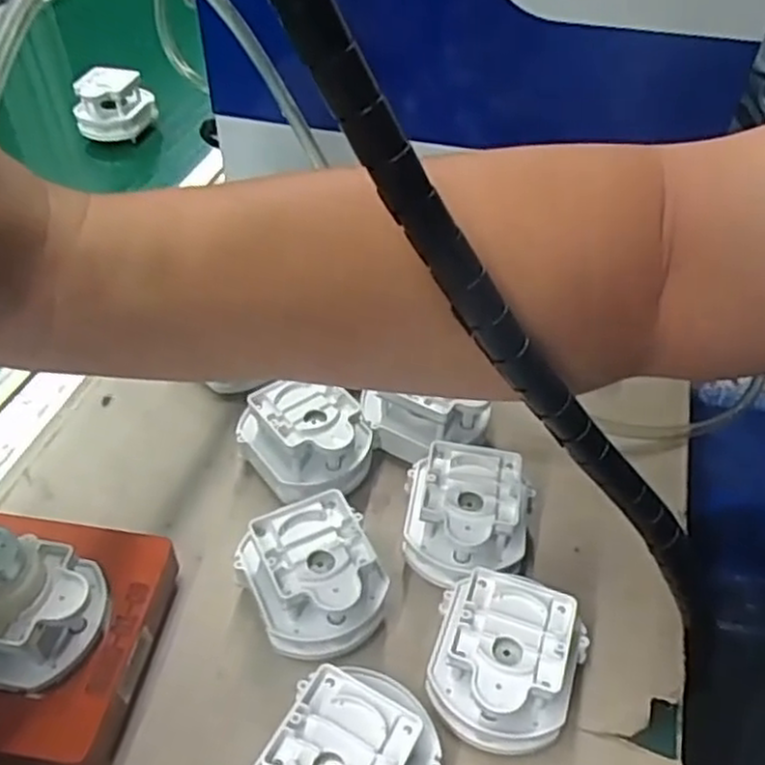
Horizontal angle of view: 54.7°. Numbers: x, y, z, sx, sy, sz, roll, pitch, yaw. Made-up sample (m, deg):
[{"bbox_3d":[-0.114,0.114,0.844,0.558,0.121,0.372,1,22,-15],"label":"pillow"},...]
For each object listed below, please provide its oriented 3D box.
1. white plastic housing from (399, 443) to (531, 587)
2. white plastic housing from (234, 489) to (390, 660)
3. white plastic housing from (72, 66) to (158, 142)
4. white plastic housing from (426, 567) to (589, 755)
[{"bbox_3d":[0.041,0.066,0.360,0.060,0.049,0.064,1,46,-1],"label":"white plastic housing"},{"bbox_3d":[-0.030,0.089,0.334,0.060,0.049,0.063,-20,50,-20],"label":"white plastic housing"},{"bbox_3d":[-0.235,-0.245,0.650,0.060,0.046,0.048,-2,46,-3],"label":"white plastic housing"},{"bbox_3d":[0.051,0.118,0.308,0.059,0.049,0.062,11,47,9],"label":"white plastic housing"}]

